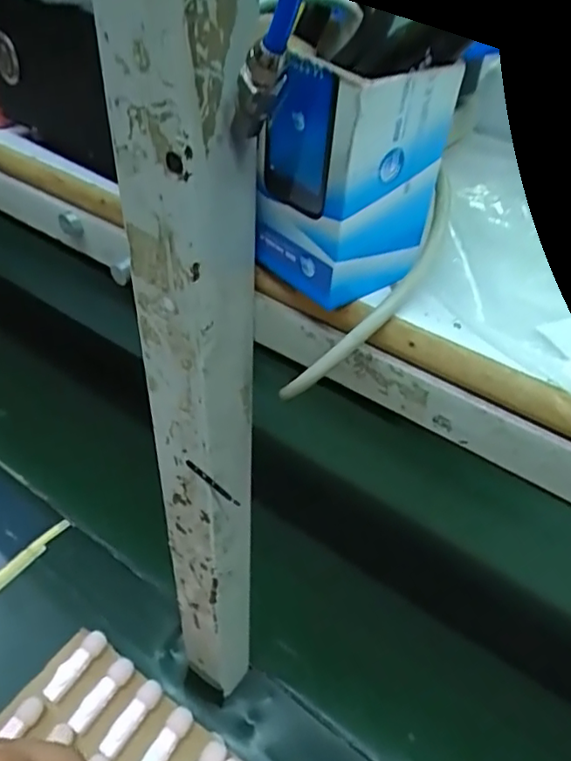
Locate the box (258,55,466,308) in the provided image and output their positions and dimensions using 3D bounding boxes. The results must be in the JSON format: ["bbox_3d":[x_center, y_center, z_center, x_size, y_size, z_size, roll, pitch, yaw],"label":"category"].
[{"bbox_3d":[0.025,-0.081,0.238,0.053,0.087,0.051,-30,53,-32],"label":"box"}]

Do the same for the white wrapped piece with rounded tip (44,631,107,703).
[{"bbox_3d":[-0.187,0.255,0.537,0.019,0.010,0.065,28,47,23],"label":"white wrapped piece with rounded tip"}]

